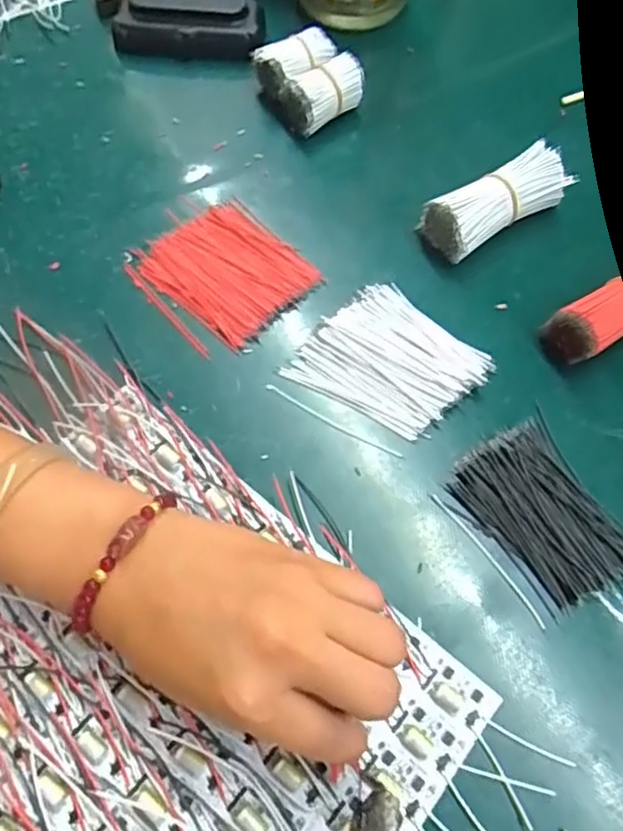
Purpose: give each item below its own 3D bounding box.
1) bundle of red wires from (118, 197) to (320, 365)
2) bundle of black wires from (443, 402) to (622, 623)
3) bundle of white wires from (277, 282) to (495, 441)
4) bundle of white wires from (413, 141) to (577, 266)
[{"bbox_3d":[-0.052,-0.085,0.385,0.087,0.005,0.090,-39,72,-18],"label":"bundle of red wires"},{"bbox_3d":[0.117,0.048,0.324,0.065,0.012,0.088,-29,69,-14],"label":"bundle of black wires"},{"bbox_3d":[0.043,-0.028,0.360,0.085,0.009,0.081,42,70,16],"label":"bundle of white wires"},{"bbox_3d":[0.112,-0.129,0.396,0.087,0.037,0.036,-29,69,-14],"label":"bundle of white wires"}]

